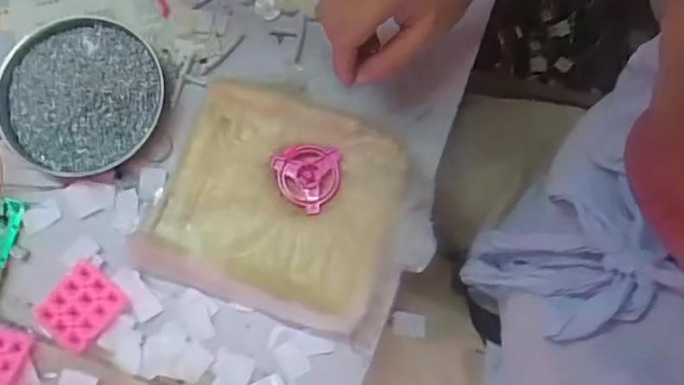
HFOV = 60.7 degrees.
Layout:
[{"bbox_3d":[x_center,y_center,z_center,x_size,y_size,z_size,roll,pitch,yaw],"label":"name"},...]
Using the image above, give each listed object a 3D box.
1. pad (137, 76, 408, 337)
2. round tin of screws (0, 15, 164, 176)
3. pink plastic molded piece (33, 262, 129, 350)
[{"bbox_3d":[-0.045,0.010,0.469,0.188,0.037,0.171,18,80,4],"label":"pad"},{"bbox_3d":[-0.221,-0.082,0.495,0.135,0.021,0.127,0,79,0],"label":"round tin of screws"},{"bbox_3d":[-0.209,0.092,0.469,0.053,0.012,0.059,39,82,7],"label":"pink plastic molded piece"}]

